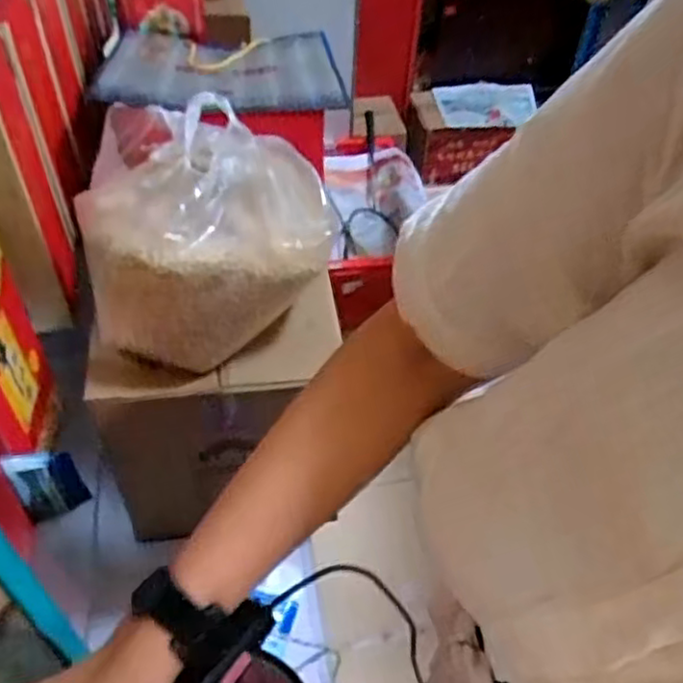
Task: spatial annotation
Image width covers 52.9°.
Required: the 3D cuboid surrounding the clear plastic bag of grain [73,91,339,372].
[{"bbox_3d":[-0.137,-0.118,0.688,0.230,0.141,0.238,-13,48,-15],"label":"clear plastic bag of grain"}]

